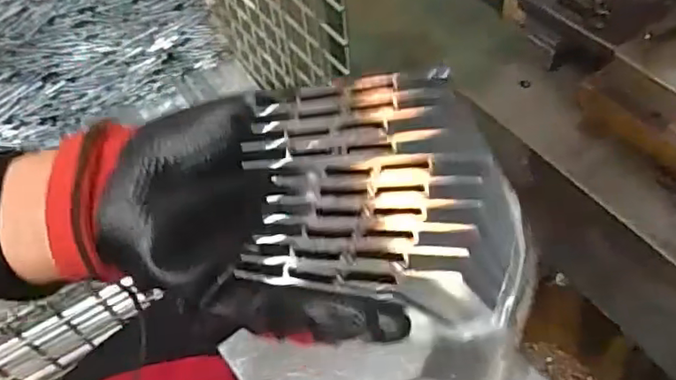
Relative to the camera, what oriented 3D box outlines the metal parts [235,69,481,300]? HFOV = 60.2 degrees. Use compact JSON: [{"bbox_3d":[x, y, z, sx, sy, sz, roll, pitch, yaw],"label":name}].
[{"bbox_3d":[0.005,-0.003,0.216,0.080,0.005,0.081,-5,70,19],"label":"metal parts"}]

